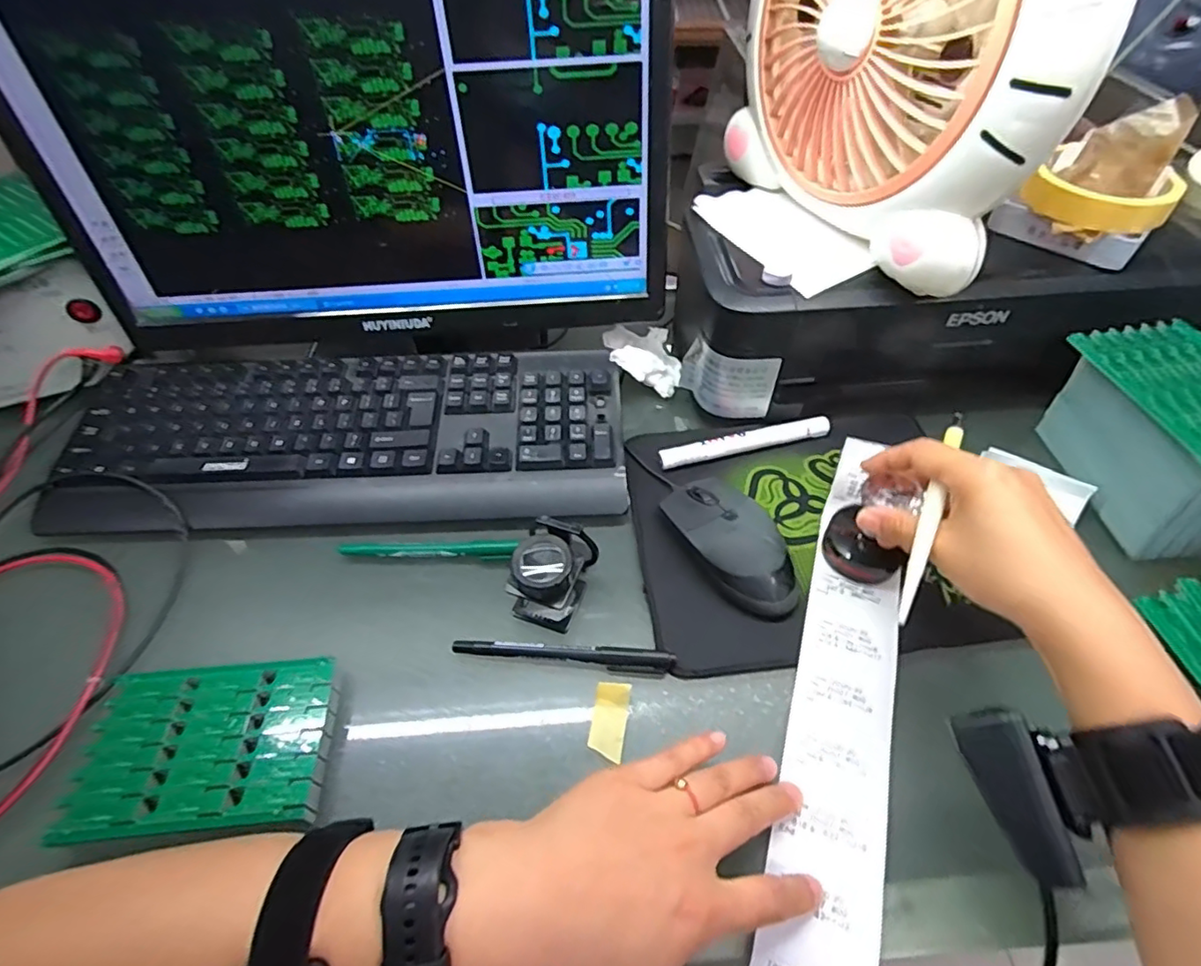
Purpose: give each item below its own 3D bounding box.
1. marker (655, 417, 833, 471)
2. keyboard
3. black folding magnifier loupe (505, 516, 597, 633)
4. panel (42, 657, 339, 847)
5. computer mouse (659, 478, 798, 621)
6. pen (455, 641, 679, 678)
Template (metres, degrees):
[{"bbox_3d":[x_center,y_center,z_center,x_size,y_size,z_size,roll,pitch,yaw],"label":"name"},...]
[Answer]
[{"bbox_3d":[0.117,-0.033,0.481,0.142,0.014,0.017,-12,51,-8],"label":"marker"},{"bbox_3d":[-0.203,-0.040,0.482,0.439,0.038,0.171,-2,50,0],"label":"keyboard"},{"bbox_3d":[-0.033,0.054,0.387,0.045,0.051,0.061,14,52,13],"label":"black folding magnifier loupe"},{"bbox_3d":[-0.218,0.146,0.330,0.127,0.014,0.091,-4,50,-2],"label":"panel"},{"bbox_3d":[0.088,0.040,0.406,0.055,0.037,0.112,-20,53,-14],"label":"computer mouse"},{"bbox_3d":[-0.023,0.110,0.374,0.137,0.011,0.013,3,50,4],"label":"pen"}]

